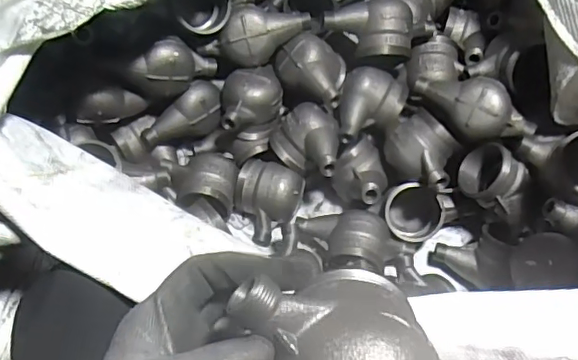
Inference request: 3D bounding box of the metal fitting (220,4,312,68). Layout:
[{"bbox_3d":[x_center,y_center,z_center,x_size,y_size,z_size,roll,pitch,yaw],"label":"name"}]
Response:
[{"bbox_3d":[-0.036,-0.210,0.773,0.122,0.061,0.062,-27,64,-17],"label":"metal fitting"}]

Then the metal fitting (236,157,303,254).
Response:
[{"bbox_3d":[-0.030,0.037,0.776,0.092,0.063,0.126,9,59,3],"label":"metal fitting"}]

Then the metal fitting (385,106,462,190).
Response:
[{"bbox_3d":[0.180,-0.043,0.745,0.110,0.067,0.088,40,65,20],"label":"metal fitting"}]

